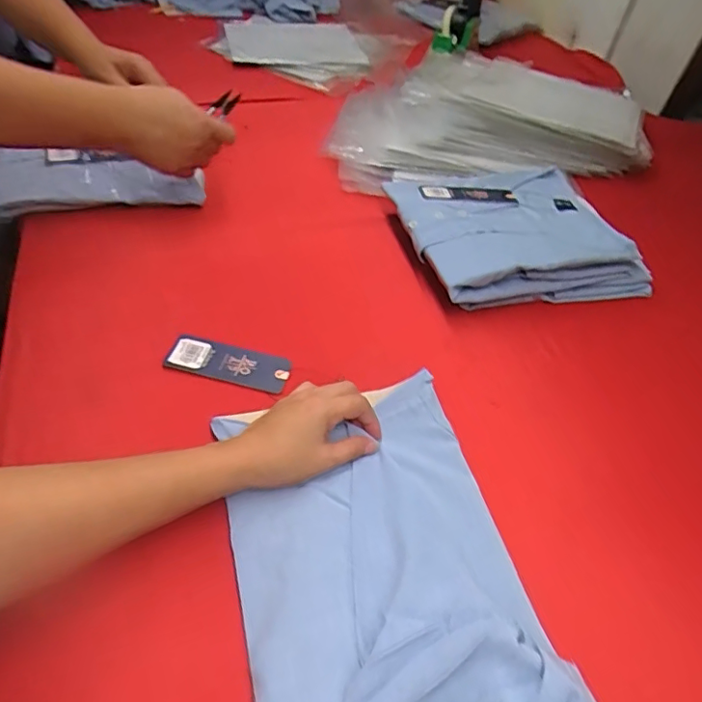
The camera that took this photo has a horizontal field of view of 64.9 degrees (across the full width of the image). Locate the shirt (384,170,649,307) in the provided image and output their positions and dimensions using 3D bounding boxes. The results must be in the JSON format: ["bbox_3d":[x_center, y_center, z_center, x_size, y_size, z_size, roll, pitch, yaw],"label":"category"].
[{"bbox_3d":[0.198,-0.156,0.693,0.274,0.042,0.235,-6,49,-16],"label":"shirt"}]

